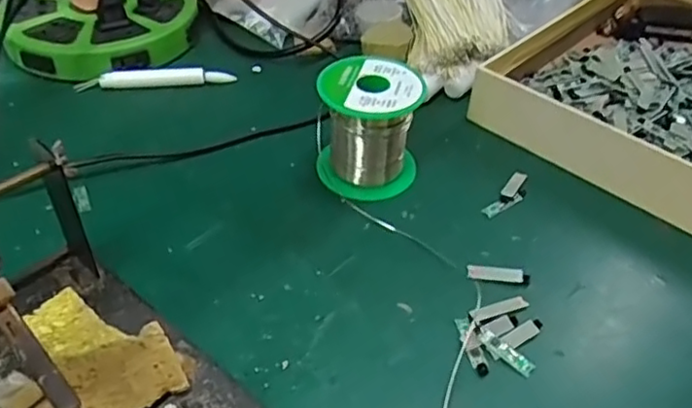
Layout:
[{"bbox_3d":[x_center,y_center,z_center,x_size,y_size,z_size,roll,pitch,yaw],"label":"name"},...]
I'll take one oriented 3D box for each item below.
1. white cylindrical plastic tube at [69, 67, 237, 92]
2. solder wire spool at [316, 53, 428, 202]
[{"bbox_3d":[-0.151,-0.101,0.522,0.120,0.011,0.012,-6,44,-11],"label":"white cylindrical plastic tube"},{"bbox_3d":[0.016,-0.052,0.442,0.064,0.073,0.064,2,43,-2],"label":"solder wire spool"}]

